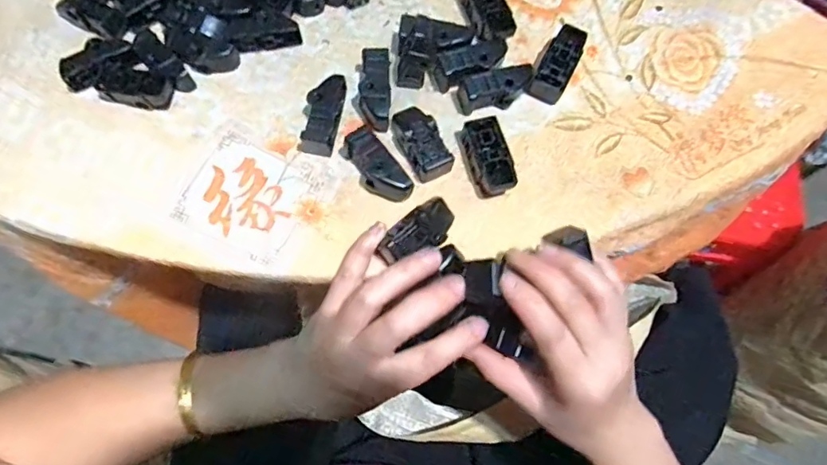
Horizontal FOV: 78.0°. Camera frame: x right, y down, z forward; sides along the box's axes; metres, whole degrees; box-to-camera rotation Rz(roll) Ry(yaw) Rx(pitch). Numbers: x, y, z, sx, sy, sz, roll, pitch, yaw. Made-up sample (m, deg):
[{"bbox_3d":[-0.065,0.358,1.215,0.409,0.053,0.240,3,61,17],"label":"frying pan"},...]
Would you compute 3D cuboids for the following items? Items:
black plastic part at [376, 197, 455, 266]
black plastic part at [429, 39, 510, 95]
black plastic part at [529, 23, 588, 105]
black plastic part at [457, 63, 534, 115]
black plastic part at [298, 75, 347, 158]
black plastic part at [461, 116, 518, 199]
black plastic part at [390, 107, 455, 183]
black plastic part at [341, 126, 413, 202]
[{"bbox_3d":[0.003,0.000,0.295,0.048,0.011,0.024,-33,78,-17],"label":"black plastic part"},{"bbox_3d":[0.037,-0.110,0.337,0.051,0.020,0.022,-21,76,-7],"label":"black plastic part"},{"bbox_3d":[0.097,-0.111,0.342,0.021,0.018,0.051,26,76,5],"label":"black plastic part"},{"bbox_3d":[0.054,-0.092,0.332,0.048,0.025,0.018,-14,76,-5],"label":"black plastic part"},{"bbox_3d":[-0.058,-0.075,0.324,0.020,0.022,0.050,14,75,2],"label":"black plastic part"},{"bbox_3d":[0.047,-0.046,0.323,0.024,0.019,0.047,-15,76,-5],"label":"black plastic part"},{"bbox_3d":[0.003,-0.058,0.323,0.026,0.016,0.048,-26,77,-8],"label":"black plastic part"},{"bbox_3d":[-0.024,-0.041,0.315,0.022,0.026,0.051,-42,80,-11],"label":"black plastic part"}]

